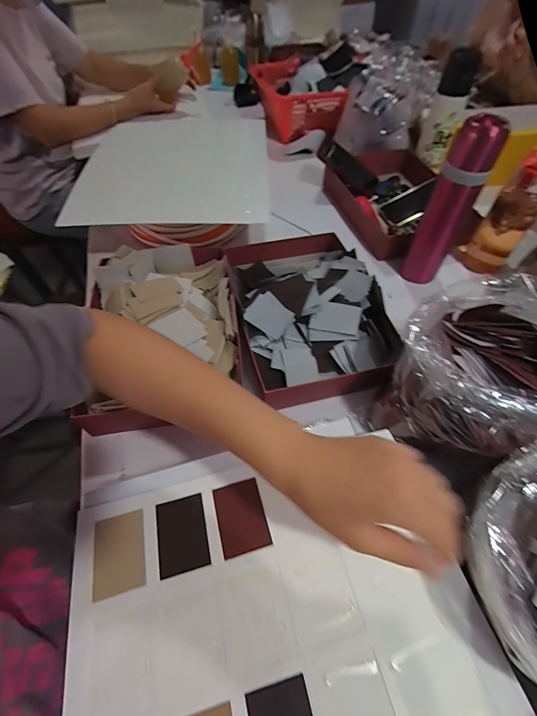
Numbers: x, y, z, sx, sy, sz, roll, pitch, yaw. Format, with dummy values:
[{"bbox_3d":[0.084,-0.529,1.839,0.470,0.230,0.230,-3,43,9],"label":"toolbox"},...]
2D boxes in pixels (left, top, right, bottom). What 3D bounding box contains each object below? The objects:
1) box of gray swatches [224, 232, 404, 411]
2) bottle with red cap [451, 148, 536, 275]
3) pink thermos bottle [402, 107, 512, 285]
[{"bbox_3d":[0.058,-0.077,0.523,0.216,0.068,0.306,-10,55,-6],"label":"box of gray swatches"},{"bbox_3d":[0.409,-0.237,0.562,0.077,0.205,0.063,37,63,23],"label":"bottle with red cap"},{"bbox_3d":[0.278,-0.226,0.513,0.065,0.239,0.056,28,60,19],"label":"pink thermos bottle"}]

